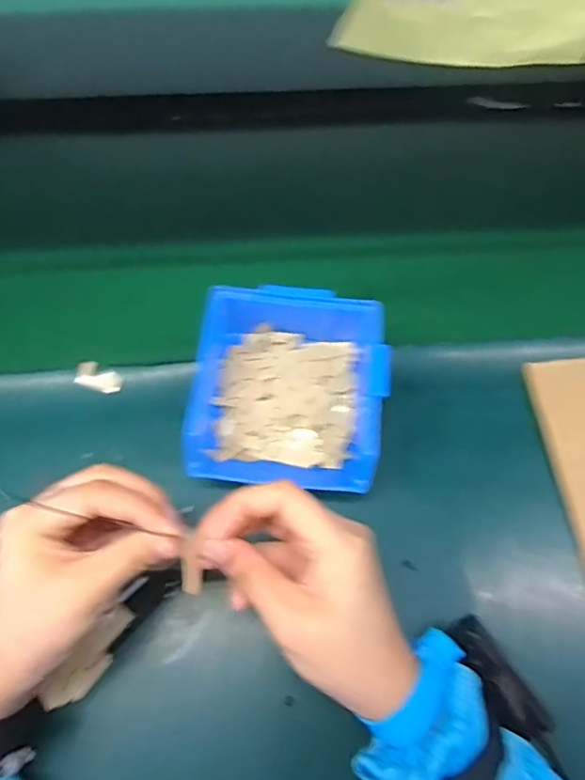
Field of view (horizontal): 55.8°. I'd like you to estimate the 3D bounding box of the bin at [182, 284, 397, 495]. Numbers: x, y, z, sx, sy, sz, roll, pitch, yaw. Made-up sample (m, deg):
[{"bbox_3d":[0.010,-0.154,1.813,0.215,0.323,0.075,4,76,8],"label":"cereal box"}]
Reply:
[{"bbox_3d":[-0.003,0.001,0.405,0.131,0.072,0.138,6,63,1],"label":"bin"}]

